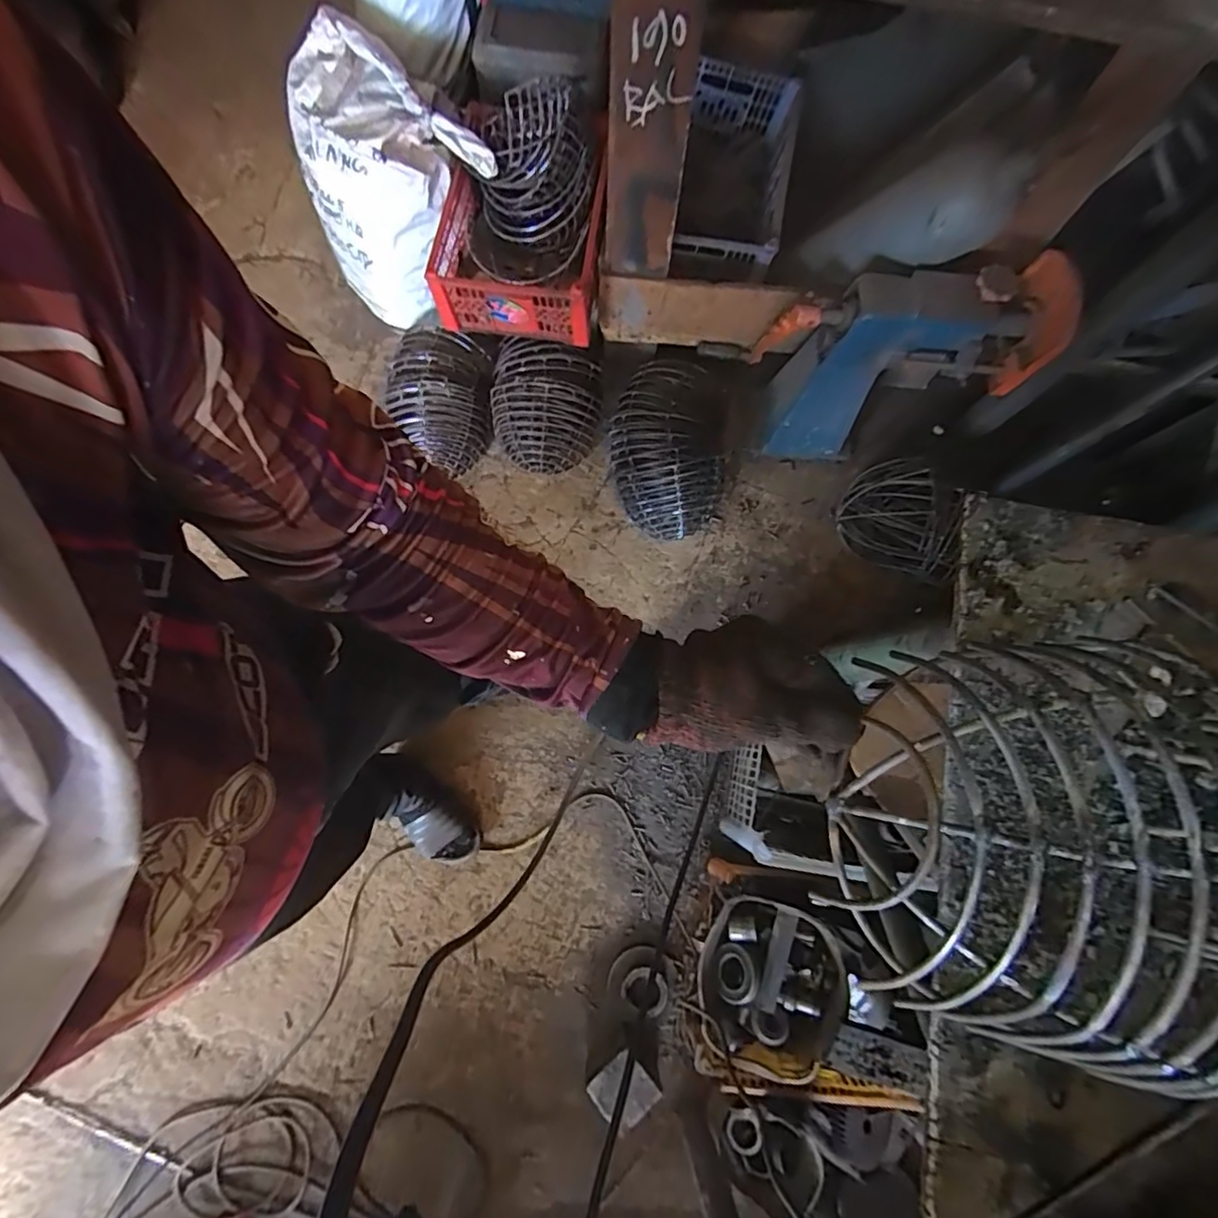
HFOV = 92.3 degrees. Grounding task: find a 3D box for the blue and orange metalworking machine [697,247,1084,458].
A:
[{"bbox_3d":[0.560,-0.466,1.189,0.453,0.450,0.182,-4,78,-2],"label":"blue and orange metalworking machine"}]

